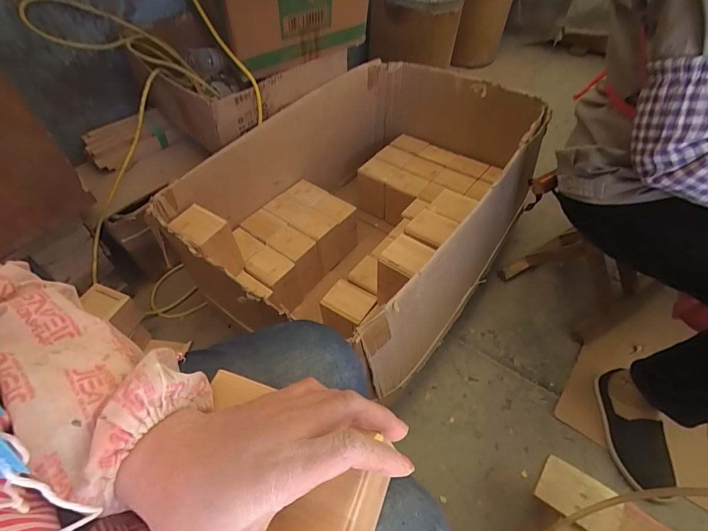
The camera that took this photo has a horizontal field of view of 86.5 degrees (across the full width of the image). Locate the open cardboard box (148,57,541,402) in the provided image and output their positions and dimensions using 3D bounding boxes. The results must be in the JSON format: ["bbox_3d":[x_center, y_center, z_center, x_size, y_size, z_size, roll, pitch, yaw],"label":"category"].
[{"bbox_3d":[0.058,-0.147,0.949,0.590,0.369,0.890,24,56,23],"label":"open cardboard box"}]

